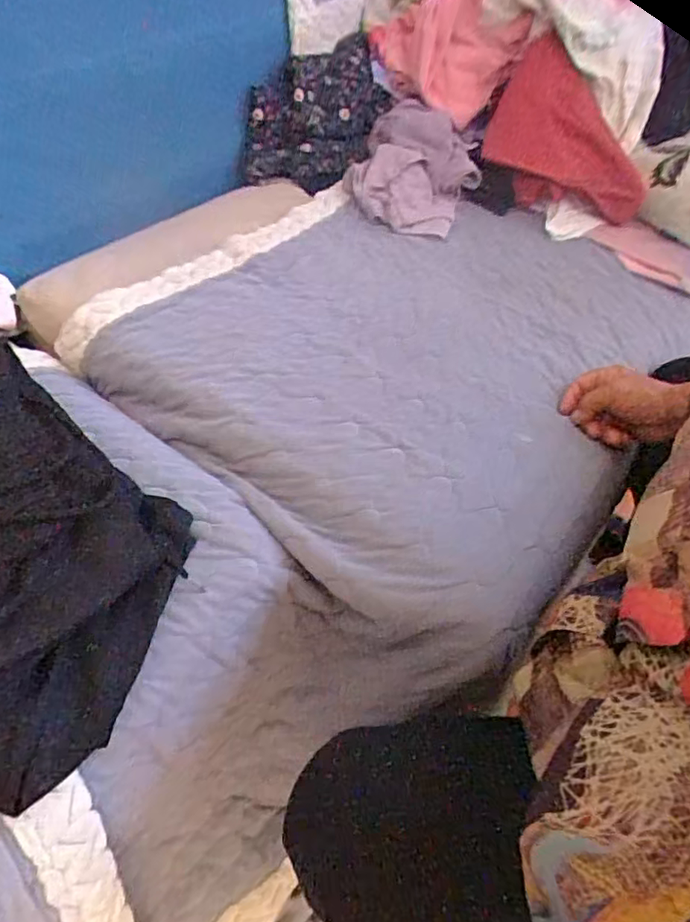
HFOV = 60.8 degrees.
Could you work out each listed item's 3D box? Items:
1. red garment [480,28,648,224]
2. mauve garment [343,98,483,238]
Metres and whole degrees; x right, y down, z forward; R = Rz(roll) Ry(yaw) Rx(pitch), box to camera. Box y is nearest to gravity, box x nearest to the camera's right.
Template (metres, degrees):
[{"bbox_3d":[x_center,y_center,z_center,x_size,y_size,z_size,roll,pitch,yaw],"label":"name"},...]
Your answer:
[{"bbox_3d":[0.336,-0.478,0.869,0.242,0.163,0.125,25,51,15],"label":"red garment"},{"bbox_3d":[0.106,-0.436,0.873,0.183,0.076,0.250,17,50,8],"label":"mauve garment"}]

